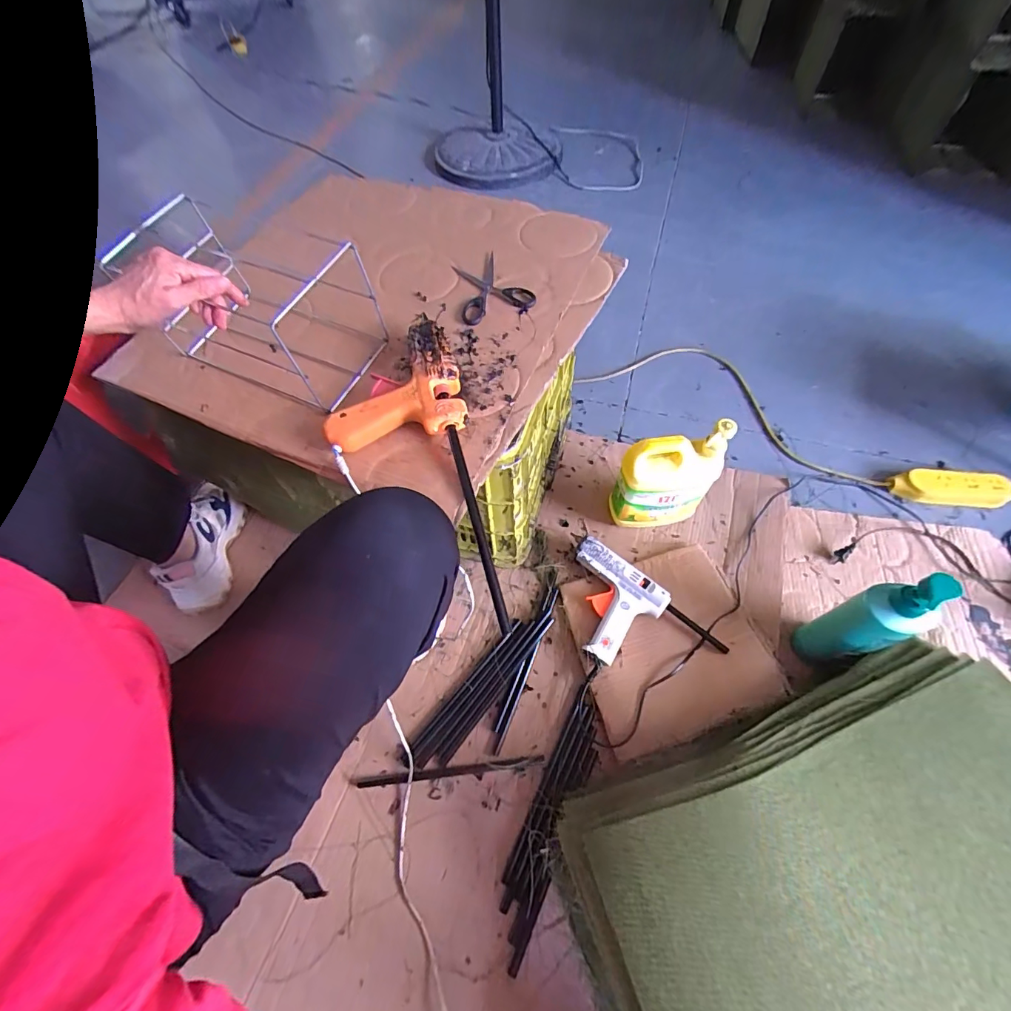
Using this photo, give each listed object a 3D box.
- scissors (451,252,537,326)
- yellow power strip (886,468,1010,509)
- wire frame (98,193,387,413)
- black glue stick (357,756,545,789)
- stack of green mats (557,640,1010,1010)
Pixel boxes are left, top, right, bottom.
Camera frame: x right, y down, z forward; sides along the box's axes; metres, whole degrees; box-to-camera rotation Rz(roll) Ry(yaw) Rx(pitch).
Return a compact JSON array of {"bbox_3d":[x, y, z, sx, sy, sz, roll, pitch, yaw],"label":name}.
[{"bbox_3d":[-0.019,-0.318,0.650,0.102,0.011,0.143,-11,61,-4],"label":"scissors"},{"bbox_3d":[0.838,-0.034,0.851,0.207,0.029,0.072,6,60,6],"label":"yellow power strip"},{"bbox_3d":[-0.297,-0.244,0.559,0.247,0.147,0.152,23,63,15],"label":"wire frame"},{"bbox_3d":[-0.078,0.381,0.644,0.266,0.016,0.013,-7,60,-2],"label":"black glue stick"},{"bbox_3d":[0.389,0.406,0.484,0.596,0.075,0.359,-21,61,-10],"label":"stack of green mats"}]

